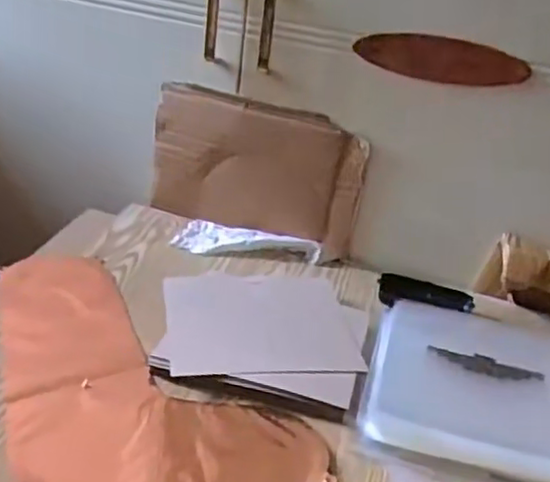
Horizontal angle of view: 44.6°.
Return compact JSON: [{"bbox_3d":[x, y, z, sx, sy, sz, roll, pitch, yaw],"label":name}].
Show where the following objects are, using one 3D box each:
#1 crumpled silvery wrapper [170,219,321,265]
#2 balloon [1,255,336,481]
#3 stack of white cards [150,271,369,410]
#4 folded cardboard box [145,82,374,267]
[{"bbox_3d":[-0.034,0.002,0.853,0.180,0.012,0.066,10,28,4],"label":"crumpled silvery wrapper"},{"bbox_3d":[-0.153,0.120,0.631,0.218,0.005,0.407,-14,35,-34],"label":"balloon"},{"bbox_3d":[-0.012,0.086,0.693,0.205,0.017,0.192,9,28,3],"label":"stack of white cards"},{"bbox_3d":[-0.025,-0.091,0.867,0.275,0.175,0.046,16,29,15],"label":"folded cardboard box"}]

